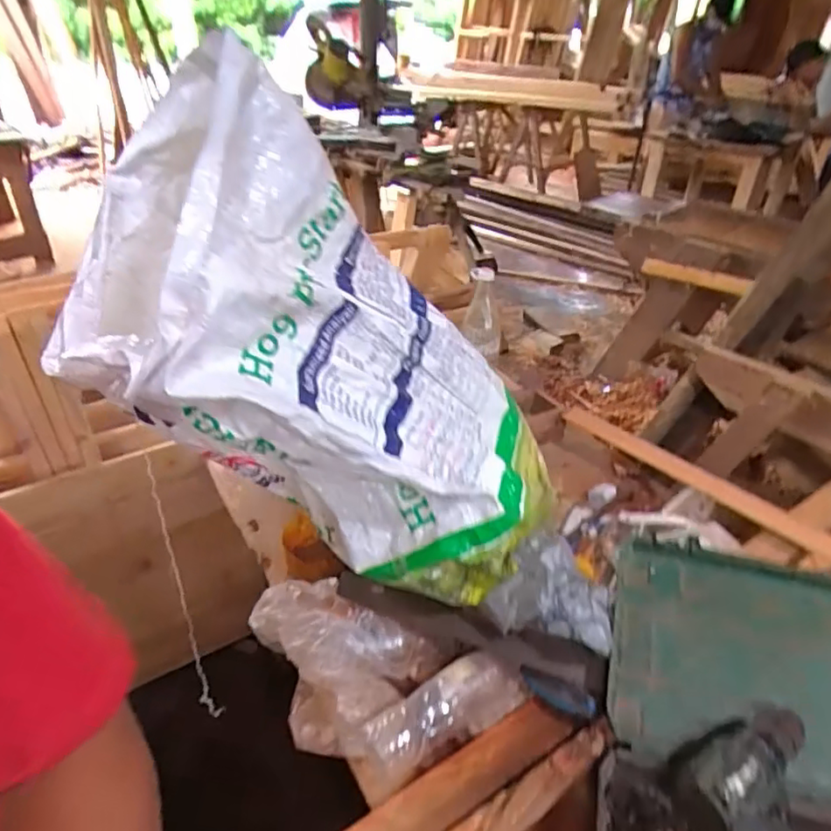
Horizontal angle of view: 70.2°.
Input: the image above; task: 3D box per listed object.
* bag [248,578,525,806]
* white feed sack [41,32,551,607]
[{"bbox_3d":[-0.059,0.327,0.715,0.340,0.094,0.170,15,37,20],"label":"bag"},{"bbox_3d":[-0.090,-0.008,0.601,0.278,0.591,0.254,-31,30,17],"label":"white feed sack"}]

